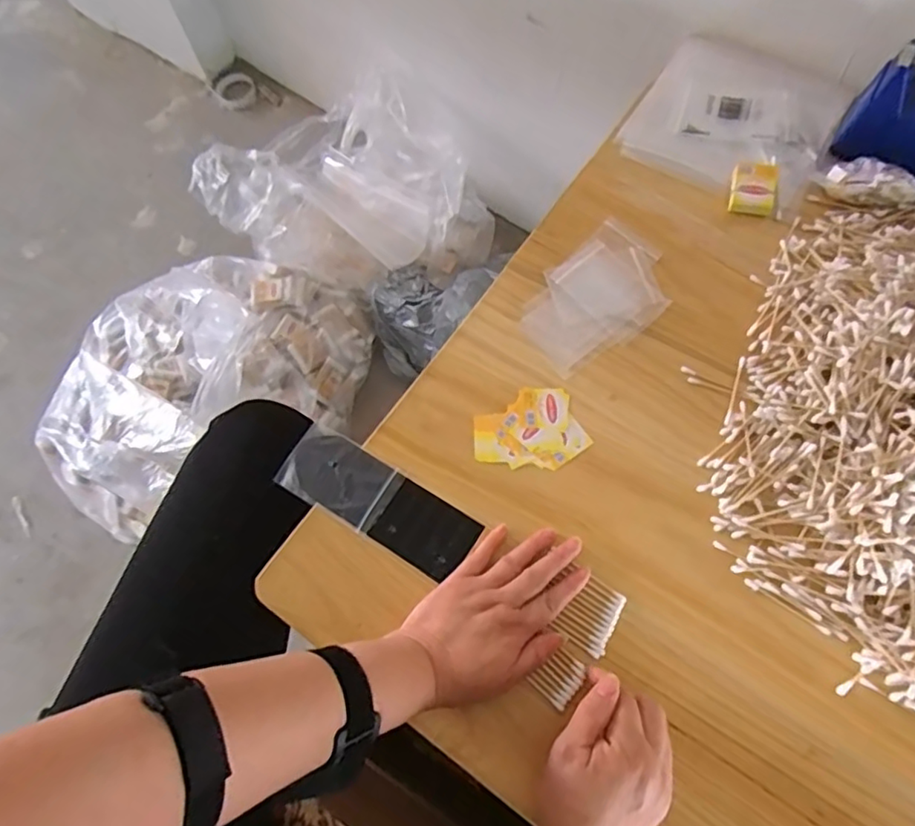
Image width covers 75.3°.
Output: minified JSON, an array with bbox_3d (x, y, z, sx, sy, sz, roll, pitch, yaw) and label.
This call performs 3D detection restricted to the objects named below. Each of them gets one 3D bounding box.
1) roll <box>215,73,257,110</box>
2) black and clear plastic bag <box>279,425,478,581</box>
[{"bbox_3d":[-0.512,-0.745,1.374,0.097,0.020,0.085,20,72,9],"label":"roll"},{"bbox_3d":[-0.072,0.077,0.528,0.181,0.009,0.063,29,74,12],"label":"black and clear plastic bag"}]

